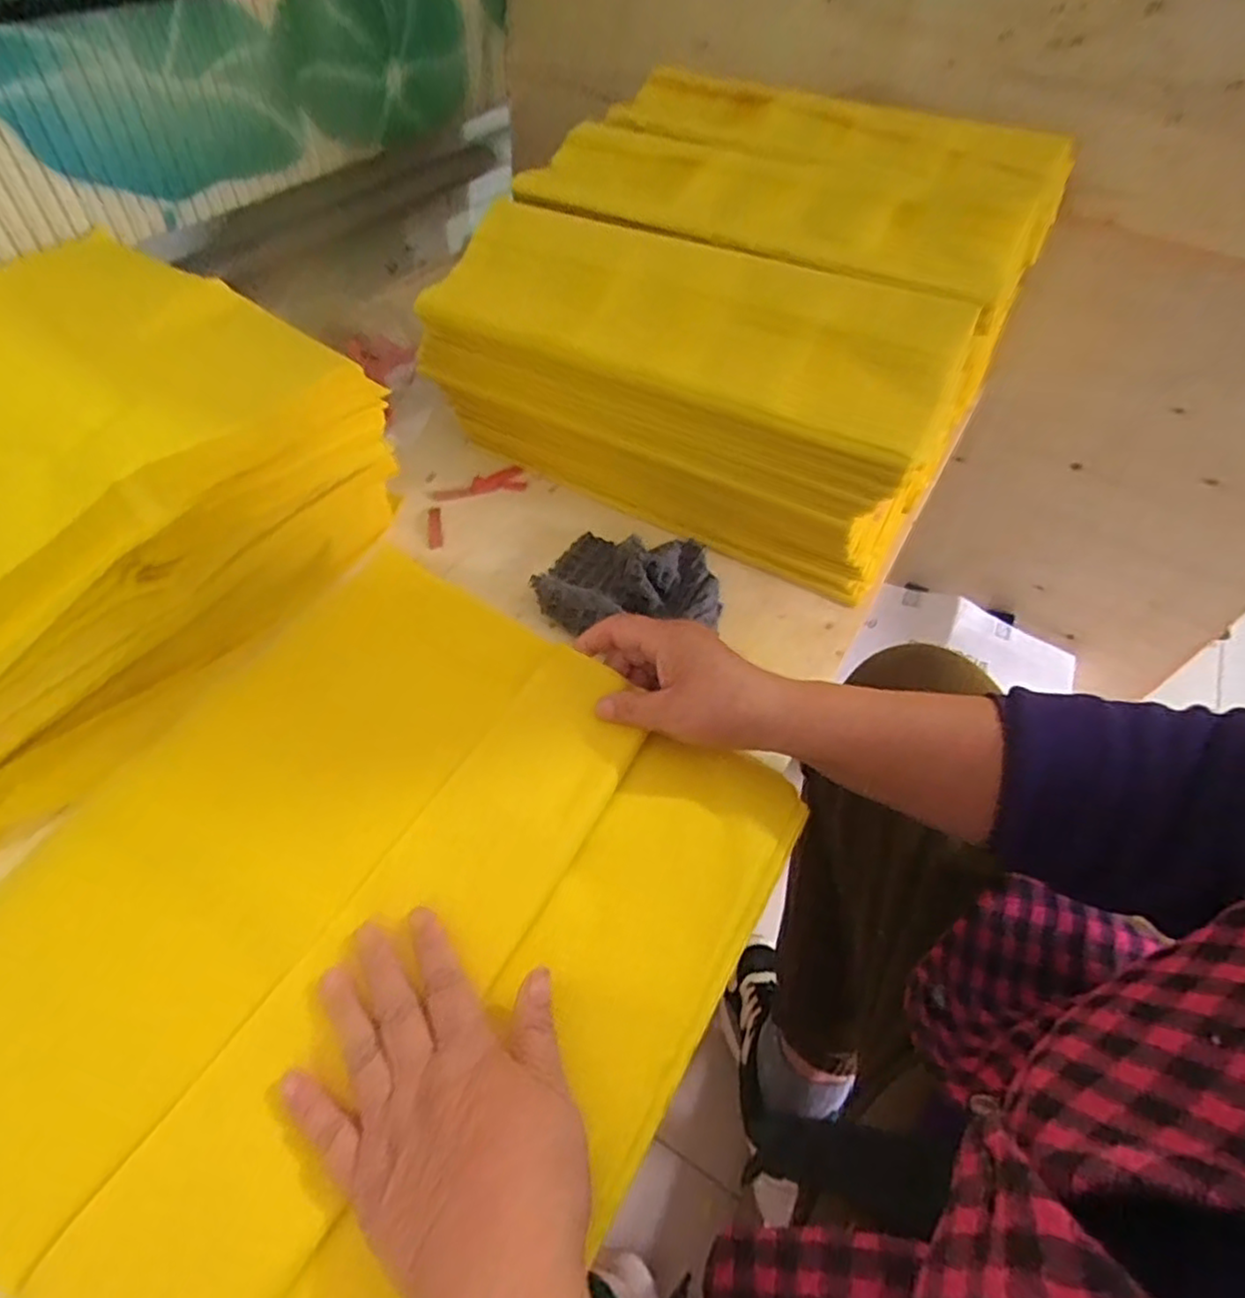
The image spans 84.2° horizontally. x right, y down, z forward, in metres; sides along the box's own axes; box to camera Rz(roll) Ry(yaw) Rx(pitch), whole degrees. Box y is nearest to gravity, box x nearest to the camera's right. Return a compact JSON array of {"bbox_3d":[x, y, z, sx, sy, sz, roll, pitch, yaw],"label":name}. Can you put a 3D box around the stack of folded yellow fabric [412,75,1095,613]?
[{"bbox_3d":[0.106,-0.284,0.574,0.370,0.202,0.401,24,55,13],"label":"stack of folded yellow fabric"}]

